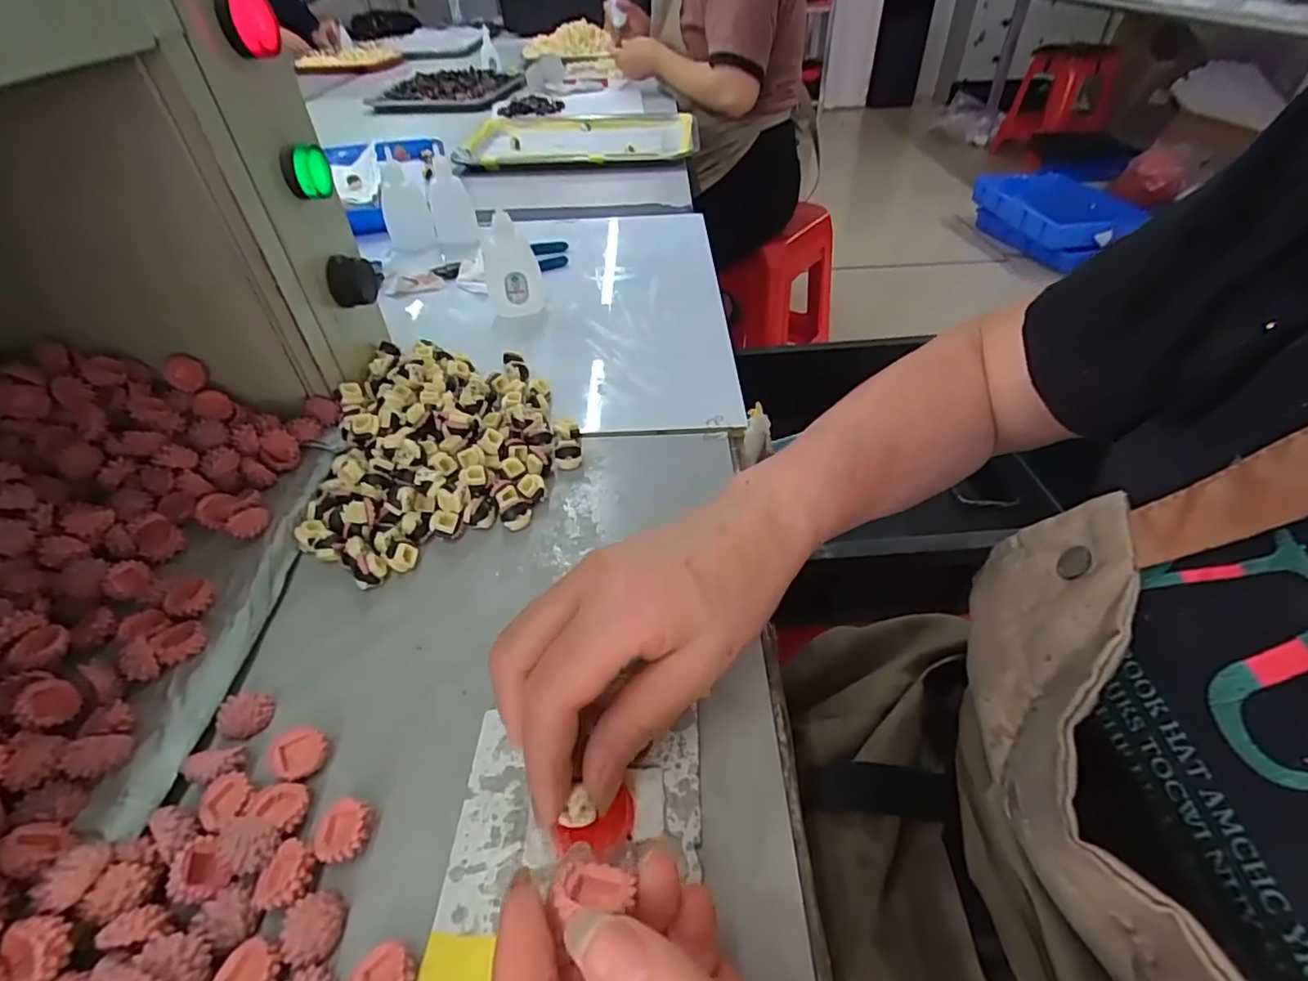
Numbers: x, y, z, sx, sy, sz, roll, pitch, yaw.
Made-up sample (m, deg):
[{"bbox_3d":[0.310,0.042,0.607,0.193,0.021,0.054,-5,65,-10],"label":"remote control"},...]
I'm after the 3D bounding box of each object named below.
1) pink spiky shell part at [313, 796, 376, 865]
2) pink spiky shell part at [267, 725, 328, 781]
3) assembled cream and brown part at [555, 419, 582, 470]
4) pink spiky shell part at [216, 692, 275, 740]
[{"bbox_3d":[-0.113,0.124,0.217,0.019,0.009,0.020,2,43,-1],"label":"pink spiky shell part"},{"bbox_3d":[-0.141,0.105,0.238,0.019,0.010,0.019,2,43,-1],"label":"pink spiky shell part"},{"bbox_3d":[-0.054,-0.029,0.372,0.016,0.013,0.032,-4,44,-7],"label":"assembled cream and brown part"},{"bbox_3d":[-0.173,0.094,0.251,0.019,0.008,0.019,2,43,-1],"label":"pink spiky shell part"}]

